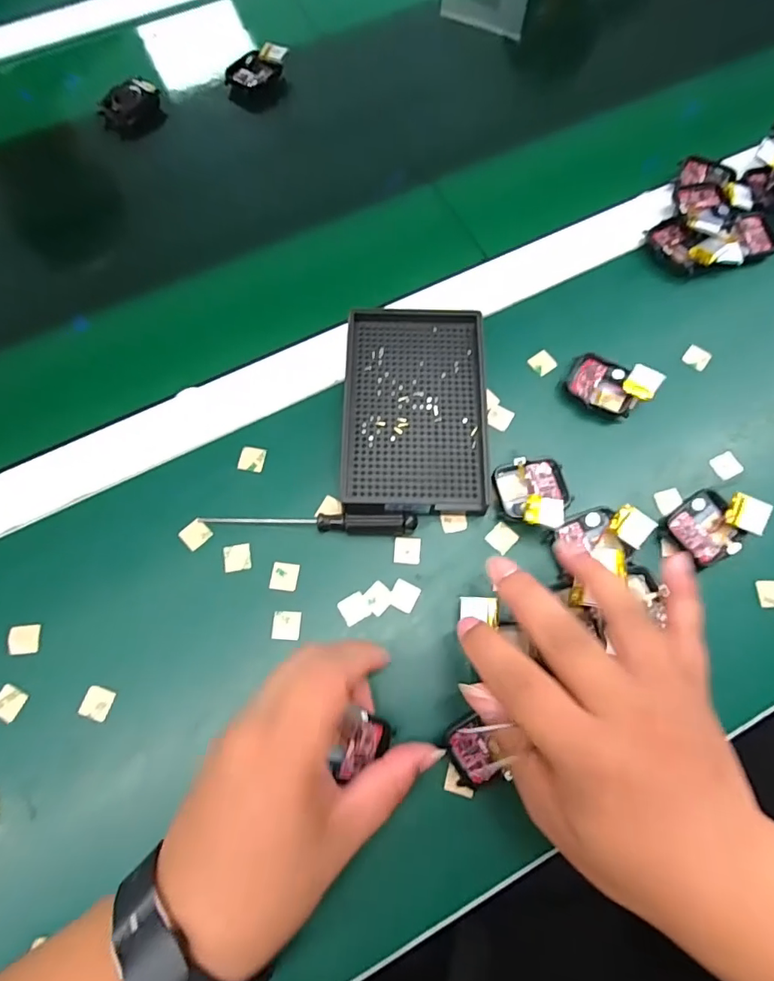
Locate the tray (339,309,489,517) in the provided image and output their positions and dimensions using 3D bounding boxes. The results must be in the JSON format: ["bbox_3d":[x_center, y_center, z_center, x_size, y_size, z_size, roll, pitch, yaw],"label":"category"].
[{"bbox_3d":[0.018,-0.053,0.338,0.089,0.020,0.141,2,72,-1],"label":"tray"}]

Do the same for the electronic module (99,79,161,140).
[{"bbox_3d":[-0.221,-0.330,0.450,0.034,0.019,0.054,33,75,9],"label":"electronic module"}]

